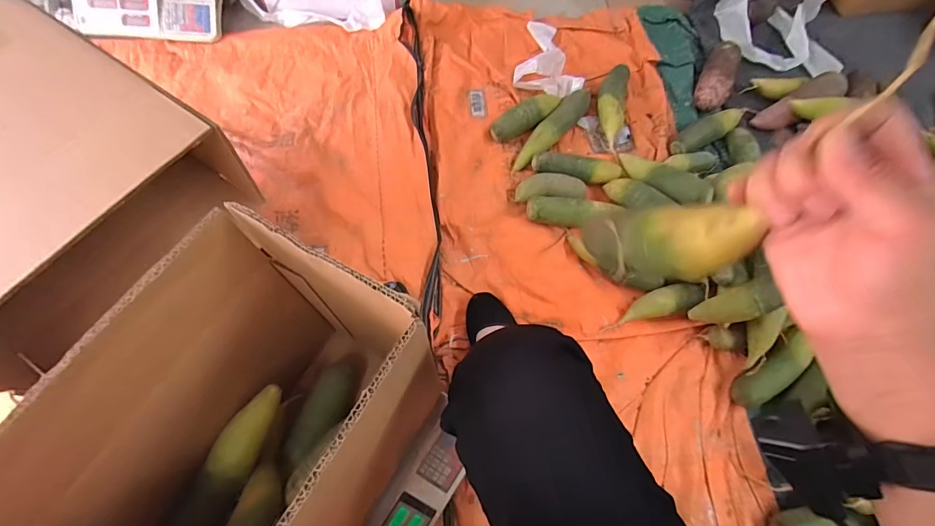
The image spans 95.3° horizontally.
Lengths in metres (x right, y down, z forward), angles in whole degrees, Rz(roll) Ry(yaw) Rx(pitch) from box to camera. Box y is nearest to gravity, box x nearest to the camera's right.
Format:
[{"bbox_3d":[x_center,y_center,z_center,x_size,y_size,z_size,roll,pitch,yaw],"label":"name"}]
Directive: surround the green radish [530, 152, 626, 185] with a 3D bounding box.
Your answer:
[{"bbox_3d":[0.238,-0.202,0.917,0.194,0.042,0.045,4,66,-1],"label":"green radish"}]

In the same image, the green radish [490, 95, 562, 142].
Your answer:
[{"bbox_3d":[0.134,-0.332,0.969,0.171,0.057,0.055,-37,73,-17],"label":"green radish"}]

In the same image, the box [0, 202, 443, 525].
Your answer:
[{"bbox_3d":[-0.209,0.197,0.398,0.198,0.343,0.349,29,68,10],"label":"box"}]

